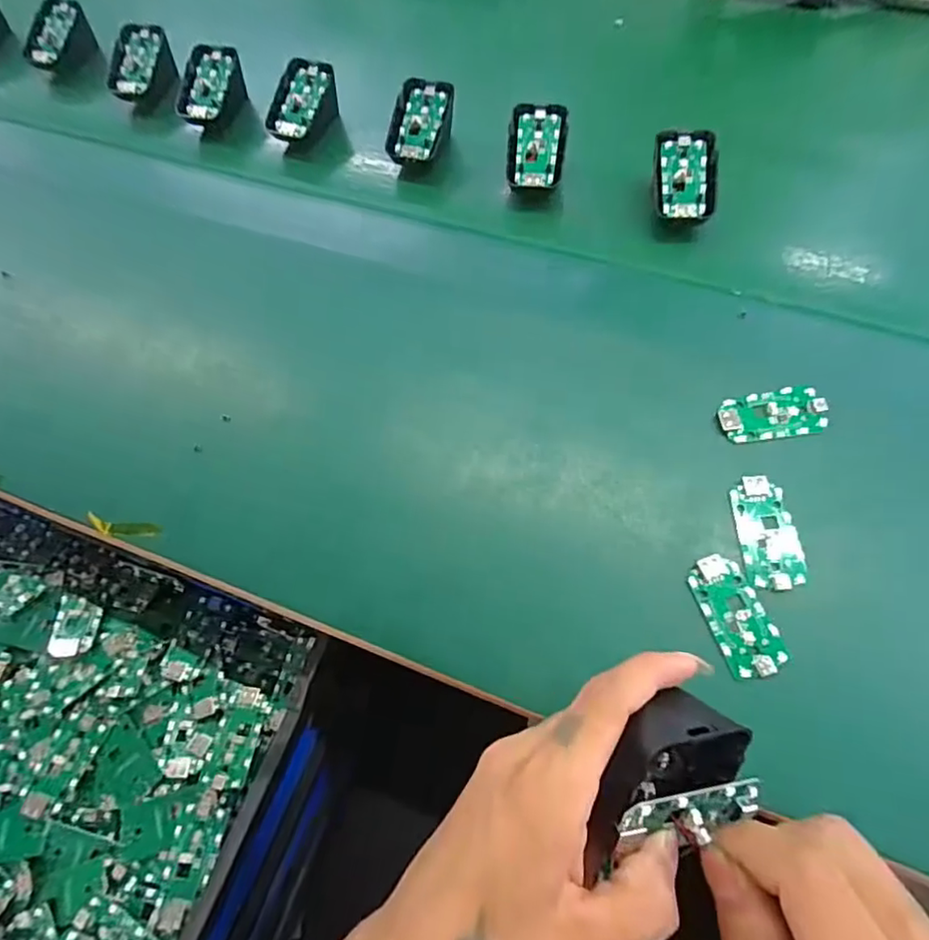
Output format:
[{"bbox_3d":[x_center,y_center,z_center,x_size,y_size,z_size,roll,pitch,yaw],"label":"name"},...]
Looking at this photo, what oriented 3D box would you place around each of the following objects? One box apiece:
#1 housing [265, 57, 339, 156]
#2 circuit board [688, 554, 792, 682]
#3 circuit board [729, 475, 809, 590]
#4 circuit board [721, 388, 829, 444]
[{"bbox_3d":[-0.141,-0.305,0.501,0.042,0.053,0.068,27,69,16],"label":"housing"},{"bbox_3d":[0.146,0.078,0.314,0.032,0.007,0.064,-18,64,-5],"label":"circuit board"},{"bbox_3d":[0.172,0.034,0.329,0.032,0.006,0.064,-3,64,3],"label":"circuit board"},{"bbox_3d":[0.188,-0.033,0.358,0.063,0.009,0.030,-10,64,-1],"label":"circuit board"}]

